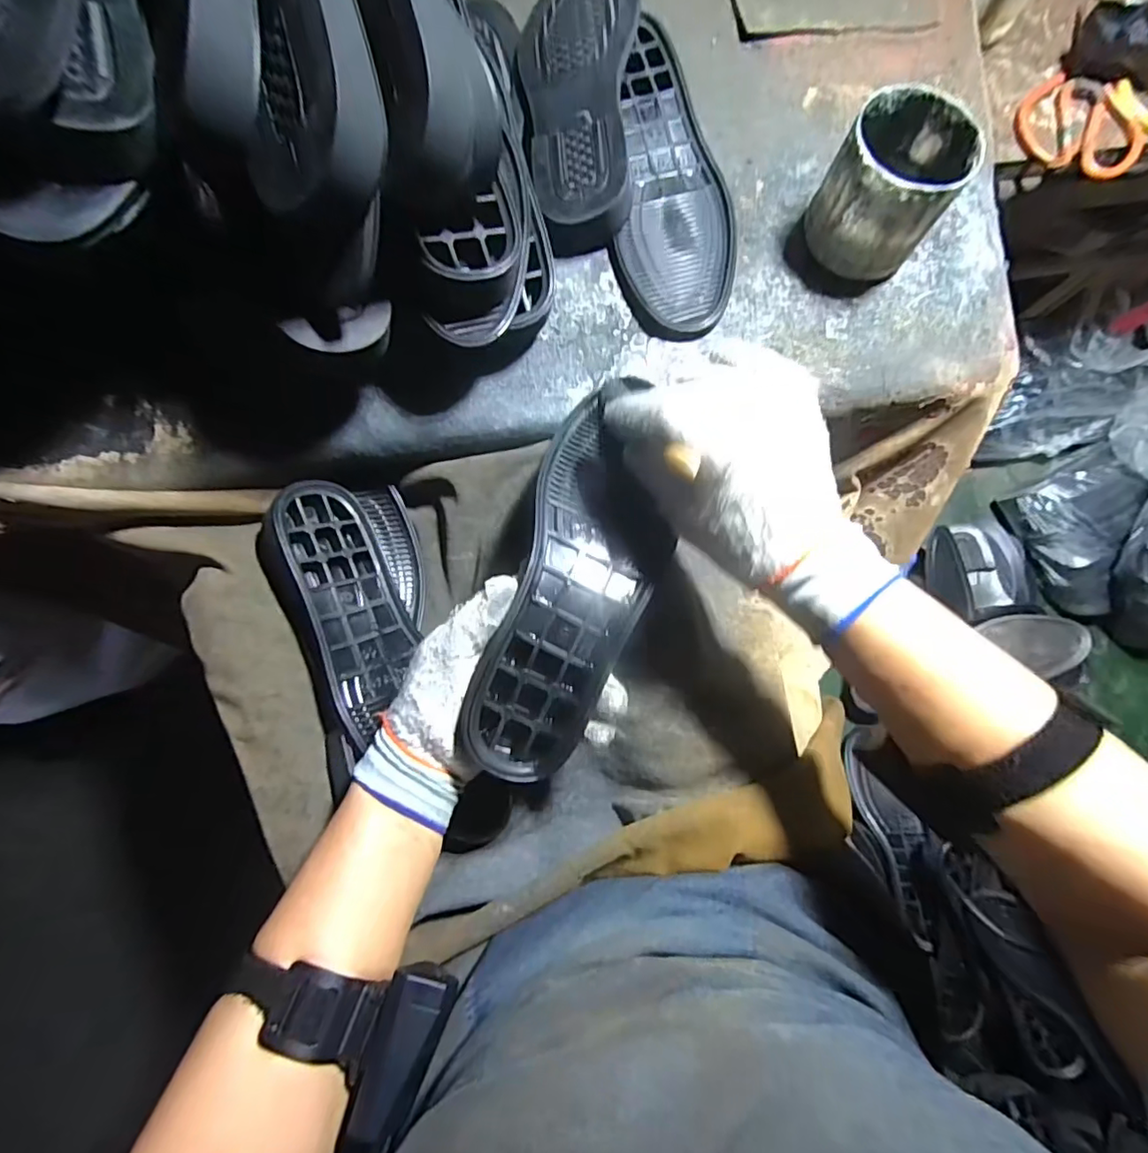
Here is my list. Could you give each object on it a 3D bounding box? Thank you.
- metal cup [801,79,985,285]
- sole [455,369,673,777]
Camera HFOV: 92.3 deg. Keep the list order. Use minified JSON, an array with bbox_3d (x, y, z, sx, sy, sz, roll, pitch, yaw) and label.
[{"bbox_3d":[0.235,-0.293,0.417,0.080,0.087,0.094,30,80,6],"label":"metal cup"},{"bbox_3d":[0.007,-0.006,0.365,0.095,0.044,0.275,16,75,3],"label":"sole"}]

